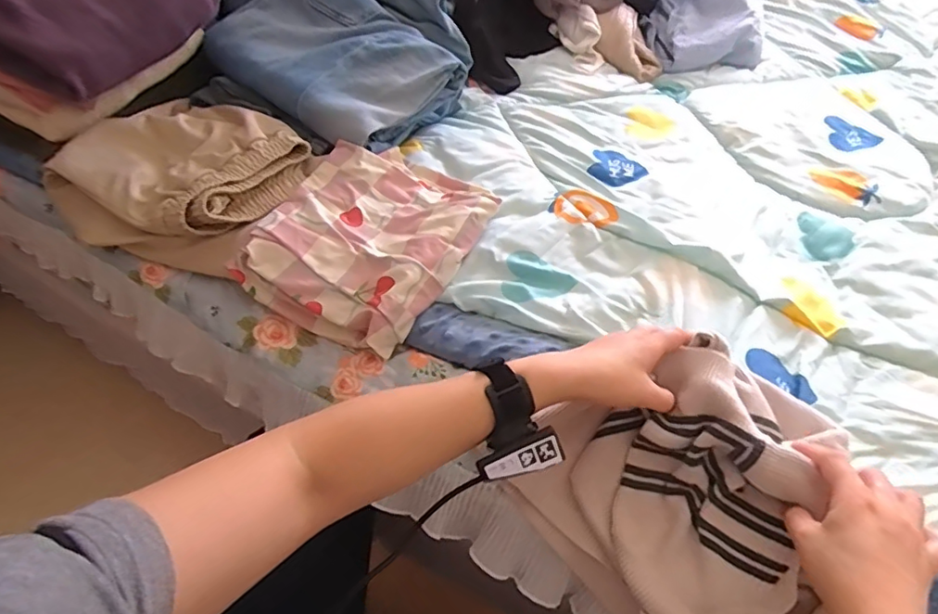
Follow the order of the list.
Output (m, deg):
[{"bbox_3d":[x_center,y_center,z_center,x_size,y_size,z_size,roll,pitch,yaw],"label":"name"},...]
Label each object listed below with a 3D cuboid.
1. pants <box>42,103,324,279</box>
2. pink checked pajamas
[{"bbox_3d":[-0.347,-0.157,0.689,0.256,0.096,0.222,25,52,16],"label":"pants"},{"bbox_3d":[-0.110,-0.091,0.654,0.219,0.066,0.272,27,52,17],"label":"pink checked pajamas"}]

